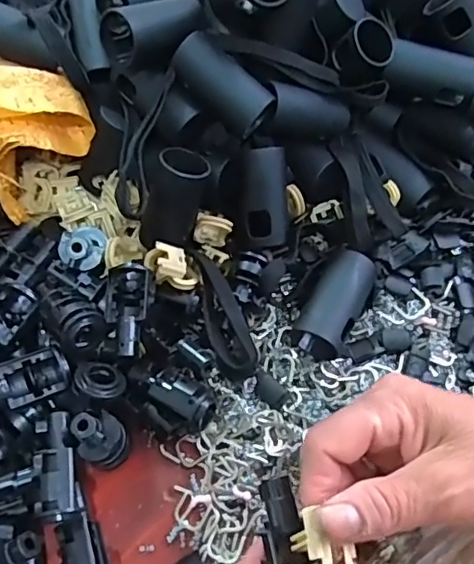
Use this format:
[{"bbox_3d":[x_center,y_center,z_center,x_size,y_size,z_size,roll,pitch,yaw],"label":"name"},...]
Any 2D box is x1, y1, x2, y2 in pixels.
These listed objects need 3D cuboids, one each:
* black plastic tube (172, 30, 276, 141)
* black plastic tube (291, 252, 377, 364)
[{"bbox_3d":[-0.008,-0.119,0.337,0.064,0.022,0.028,45,72,-6],"label":"black plastic tube"},{"bbox_3d":[0.059,0.012,0.333,0.029,0.026,0.063,24,67,16],"label":"black plastic tube"}]

